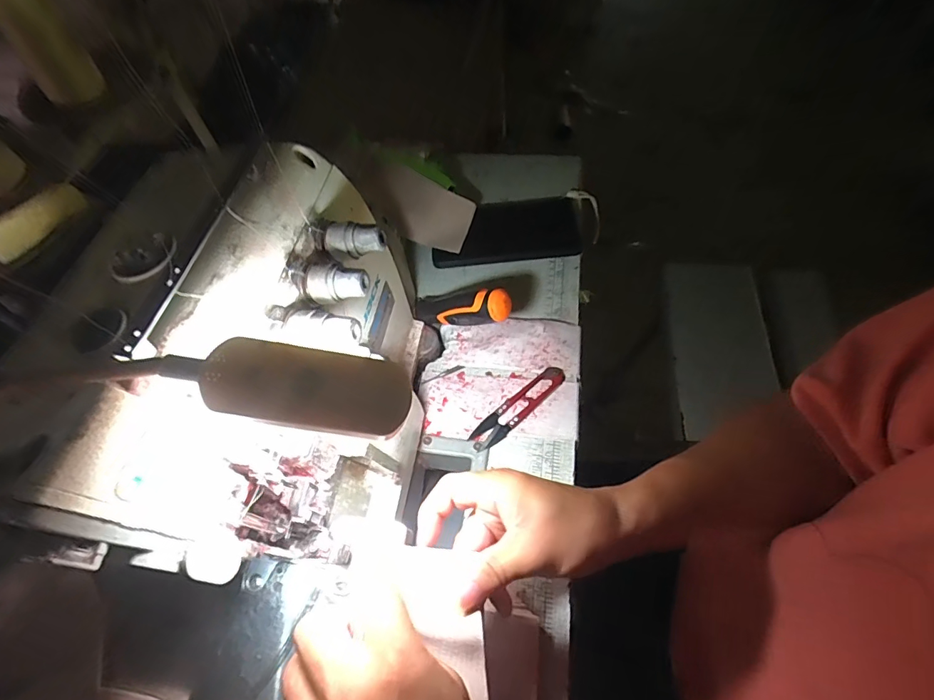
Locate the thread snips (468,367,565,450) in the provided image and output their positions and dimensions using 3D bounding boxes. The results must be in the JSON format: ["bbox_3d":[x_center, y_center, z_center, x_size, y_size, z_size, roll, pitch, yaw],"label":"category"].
[{"bbox_3d":[0.048,0.049,0.407,0.104,0.005,0.022,-38,65,-19],"label":"thread snips"}]

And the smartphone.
[{"bbox_3d":[0.050,-0.142,0.521,0.173,0.016,0.097,-3,59,1],"label":"smartphone"}]

